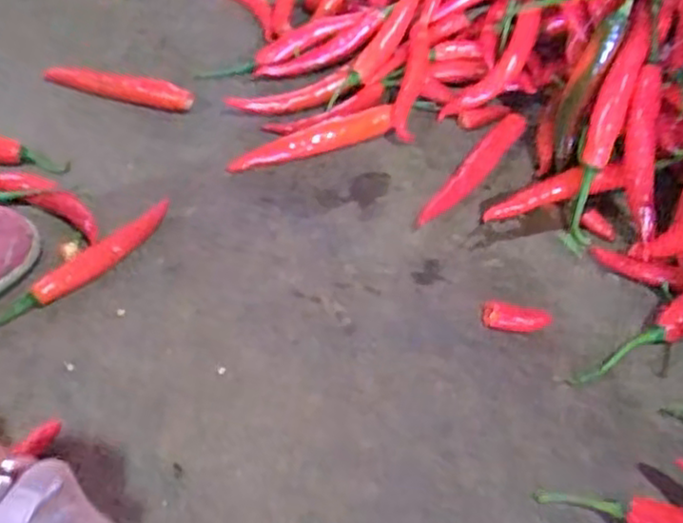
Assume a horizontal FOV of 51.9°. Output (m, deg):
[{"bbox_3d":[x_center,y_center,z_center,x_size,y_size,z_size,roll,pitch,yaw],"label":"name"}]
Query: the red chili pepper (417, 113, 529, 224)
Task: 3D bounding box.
[{"bbox_3d":[0.103,-0.070,0.541,0.017,0.022,0.133,29,56,25],"label":"red chili pepper"}]

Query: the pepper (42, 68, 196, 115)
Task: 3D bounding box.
[{"bbox_3d":[-0.200,-0.155,0.618,0.149,0.022,0.022,19,52,18],"label":"pepper"}]

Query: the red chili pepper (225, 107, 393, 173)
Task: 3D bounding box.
[{"bbox_3d":[-0.024,-0.098,0.565,0.137,0.014,0.025,-14,50,-10],"label":"red chili pepper"}]

